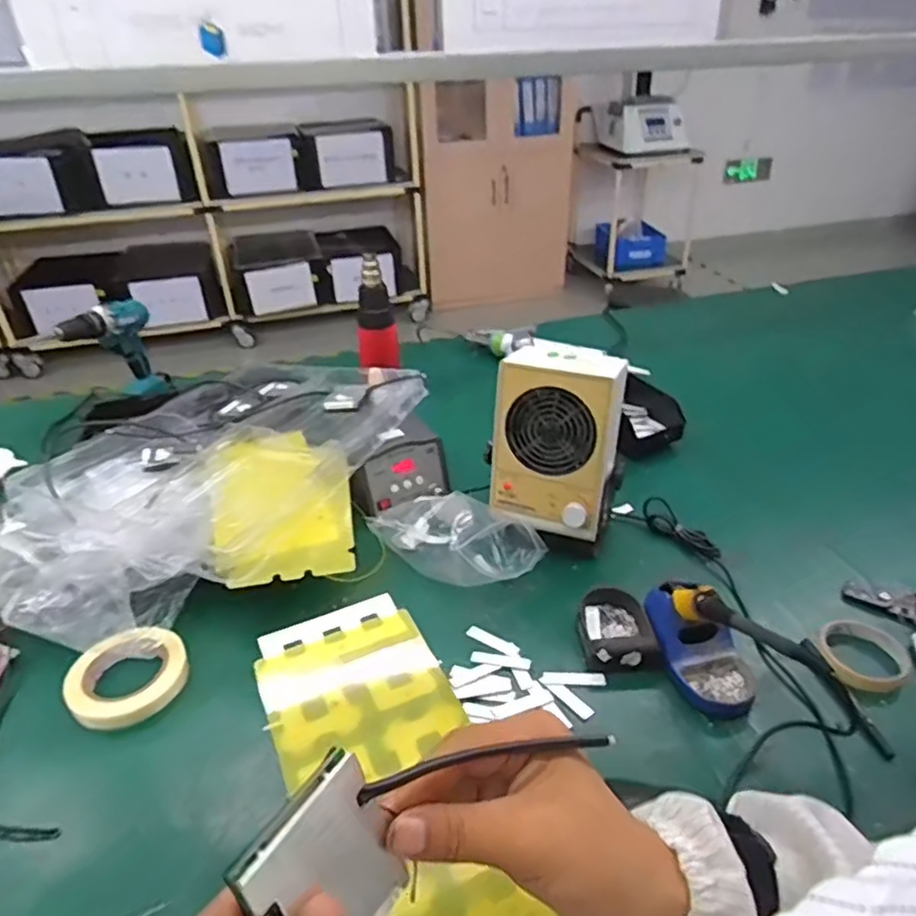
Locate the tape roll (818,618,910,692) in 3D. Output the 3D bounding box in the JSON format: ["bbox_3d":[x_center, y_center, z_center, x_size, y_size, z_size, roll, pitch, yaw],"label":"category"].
[{"bbox_3d":[0.435,0.211,0.697,0.089,0.014,0.084,-1,34,1],"label":"tape roll"}]

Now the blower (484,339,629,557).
[{"bbox_3d":[0.126,-0.004,0.831,0.158,0.243,0.129,6,34,12],"label":"blower"}]

